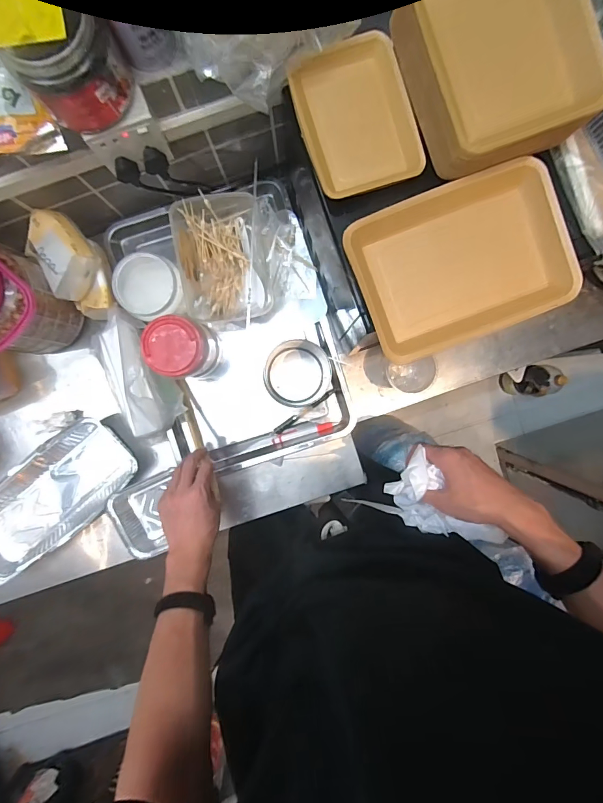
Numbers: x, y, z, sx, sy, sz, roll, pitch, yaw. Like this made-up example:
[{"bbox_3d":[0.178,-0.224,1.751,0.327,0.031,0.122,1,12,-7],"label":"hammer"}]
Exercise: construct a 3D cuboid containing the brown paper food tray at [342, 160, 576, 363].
[{"bbox_3d":[0.191,-0.165,0.471,0.245,0.035,0.179,-21,91,0],"label":"brown paper food tray"}]

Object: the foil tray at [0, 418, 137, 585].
[{"bbox_3d":[-0.462,0.177,0.712,0.325,0.055,0.160,-38,91,1],"label":"foil tray"}]

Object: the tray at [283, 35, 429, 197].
[{"bbox_3d":[0.063,-0.330,0.456,0.125,0.028,0.159,-18,91,0],"label":"tray"}]

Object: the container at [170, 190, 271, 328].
[{"bbox_3d":[-0.133,-0.250,0.673,0.149,0.074,0.226,-10,91,0],"label":"container"}]

